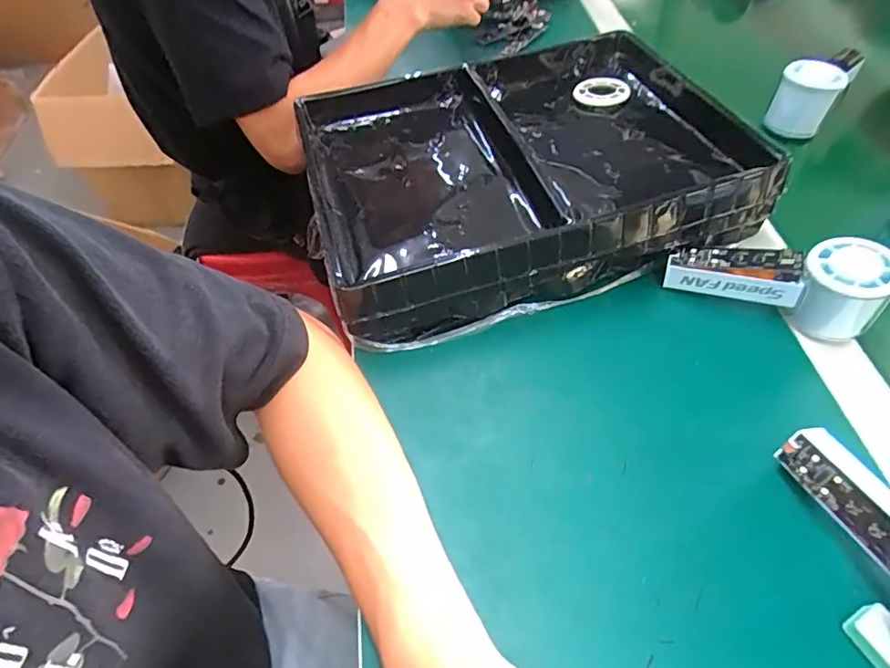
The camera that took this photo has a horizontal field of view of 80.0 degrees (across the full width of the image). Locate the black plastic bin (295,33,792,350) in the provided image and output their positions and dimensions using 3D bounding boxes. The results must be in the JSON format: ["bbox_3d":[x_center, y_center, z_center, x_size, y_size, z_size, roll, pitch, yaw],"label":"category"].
[{"bbox_3d":[0.066,-0.164,0.517,0.374,0.071,0.305,-16,54,-7],"label":"black plastic bin"}]

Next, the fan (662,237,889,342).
[{"bbox_3d":[0.253,-0.042,0.412,0.148,0.058,0.050,10,56,12],"label":"fan"}]

